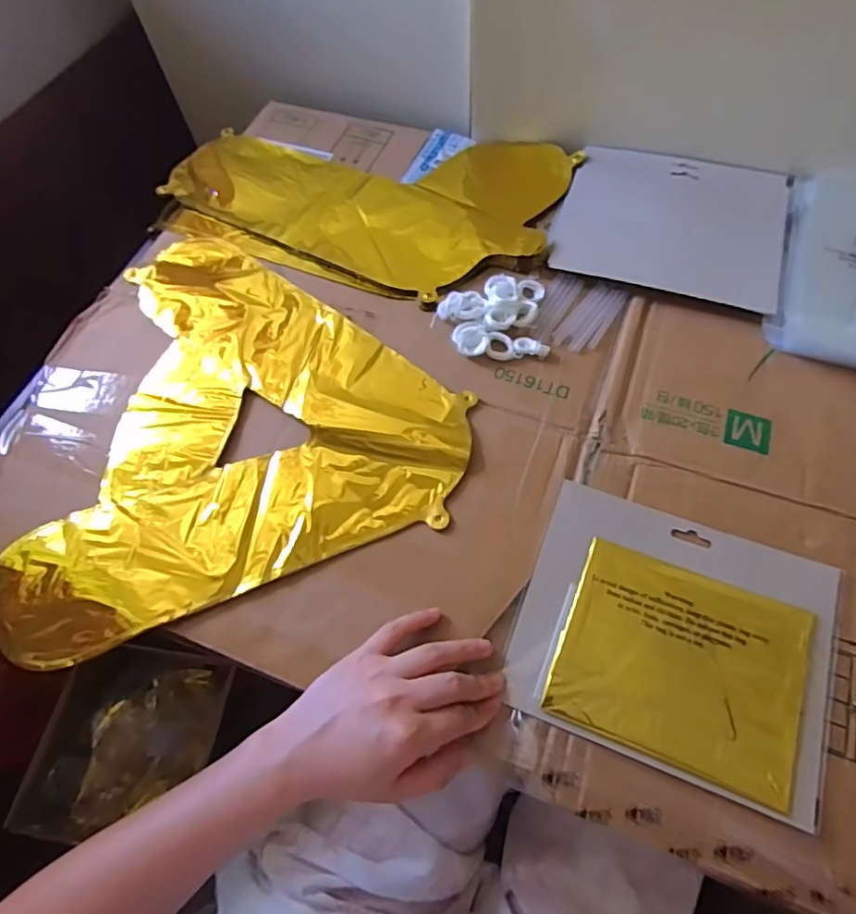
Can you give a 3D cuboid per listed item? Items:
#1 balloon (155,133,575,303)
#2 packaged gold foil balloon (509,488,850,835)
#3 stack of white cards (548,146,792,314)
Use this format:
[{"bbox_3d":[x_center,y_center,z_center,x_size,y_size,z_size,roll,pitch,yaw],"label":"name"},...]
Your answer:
[{"bbox_3d":[-0.067,-0.288,0.590,0.392,0.026,0.223,25,68,14],"label":"balloon"},{"bbox_3d":[0.164,0.117,0.379,0.195,0.010,0.165,19,67,12],"label":"packaged gold foil balloon"},{"bbox_3d":[0.229,-0.226,0.532,0.196,0.011,0.173,18,67,11],"label":"stack of white cards"}]

